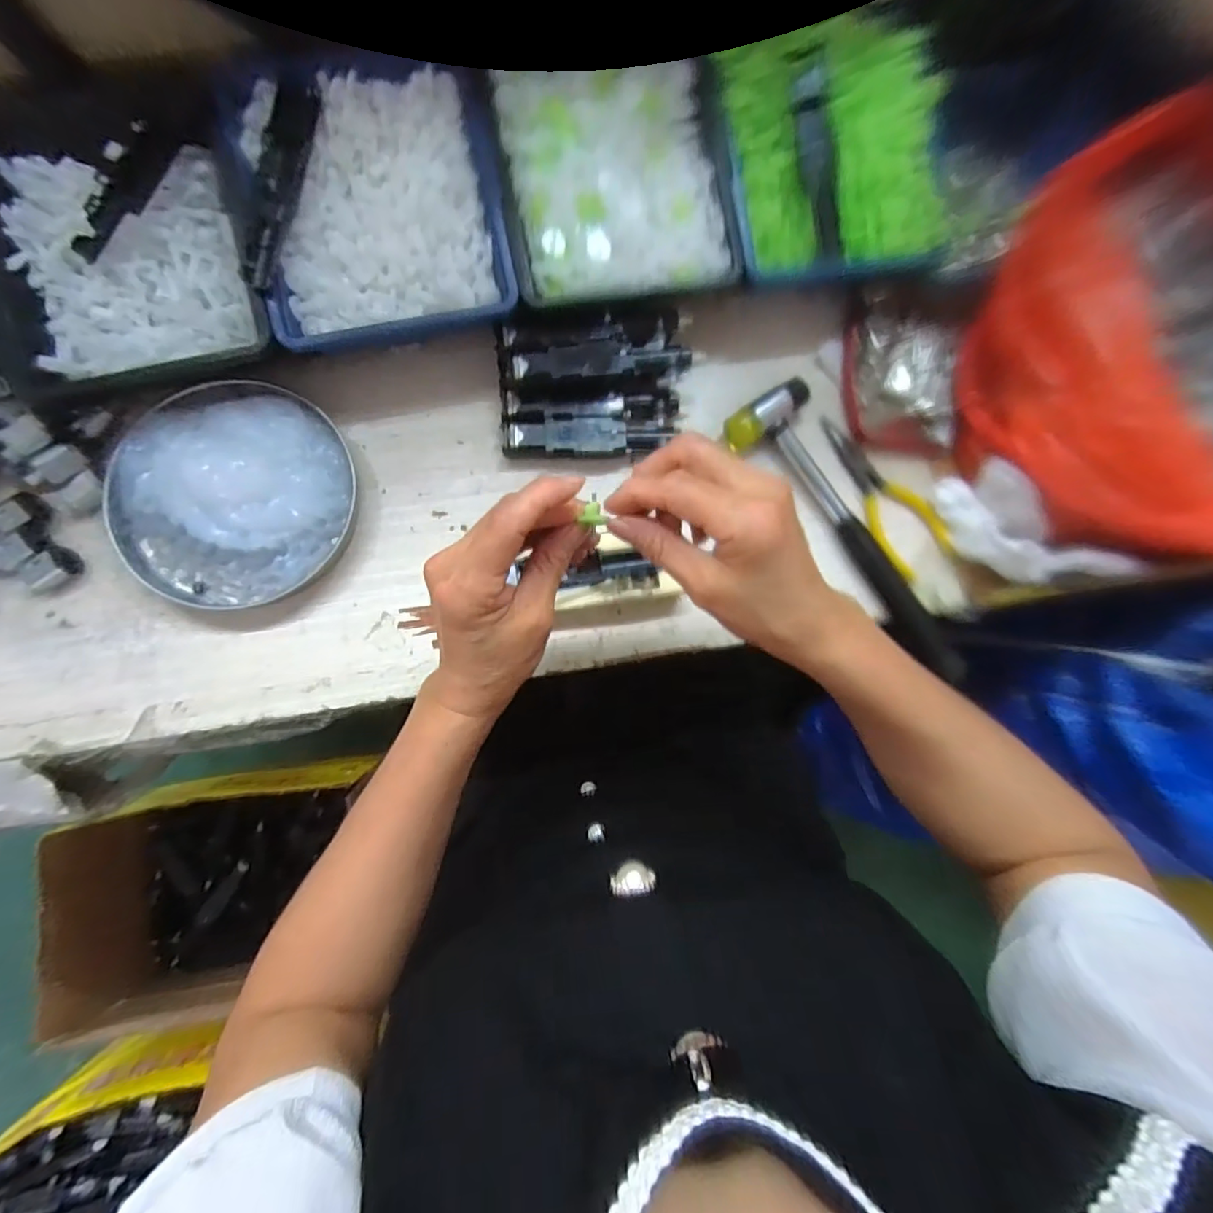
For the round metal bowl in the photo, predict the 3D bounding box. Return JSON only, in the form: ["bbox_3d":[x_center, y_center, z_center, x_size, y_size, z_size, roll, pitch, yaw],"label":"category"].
[{"bbox_3d":[-0.235,-0.072,0.347,0.135,0.029,0.139,1,83,-5],"label":"round metal bowl"}]

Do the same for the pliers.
[{"bbox_3d":[0.190,-0.079,0.398,0.044,0.009,0.124,-40,88,-9],"label":"pliers"}]

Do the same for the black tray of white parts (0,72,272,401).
[{"bbox_3d":[-0.288,-0.217,0.328,0.151,0.040,0.164,-12,84,-7],"label":"black tray of white parts"}]

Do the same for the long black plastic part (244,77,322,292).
[{"bbox_3d":[-0.191,-0.244,0.326,0.022,0.019,0.119,13,82,-4],"label":"long black plastic part"}]

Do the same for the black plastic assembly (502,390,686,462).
[{"bbox_3d":[-0.008,-0.122,0.381,0.121,0.023,0.043,-1,83,-6],"label":"black plastic assembly"}]

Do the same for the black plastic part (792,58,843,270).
[{"bbox_3d":[0.136,-0.279,0.359,0.020,0.007,0.113,-13,99,-7],"label":"black plastic part"}]

